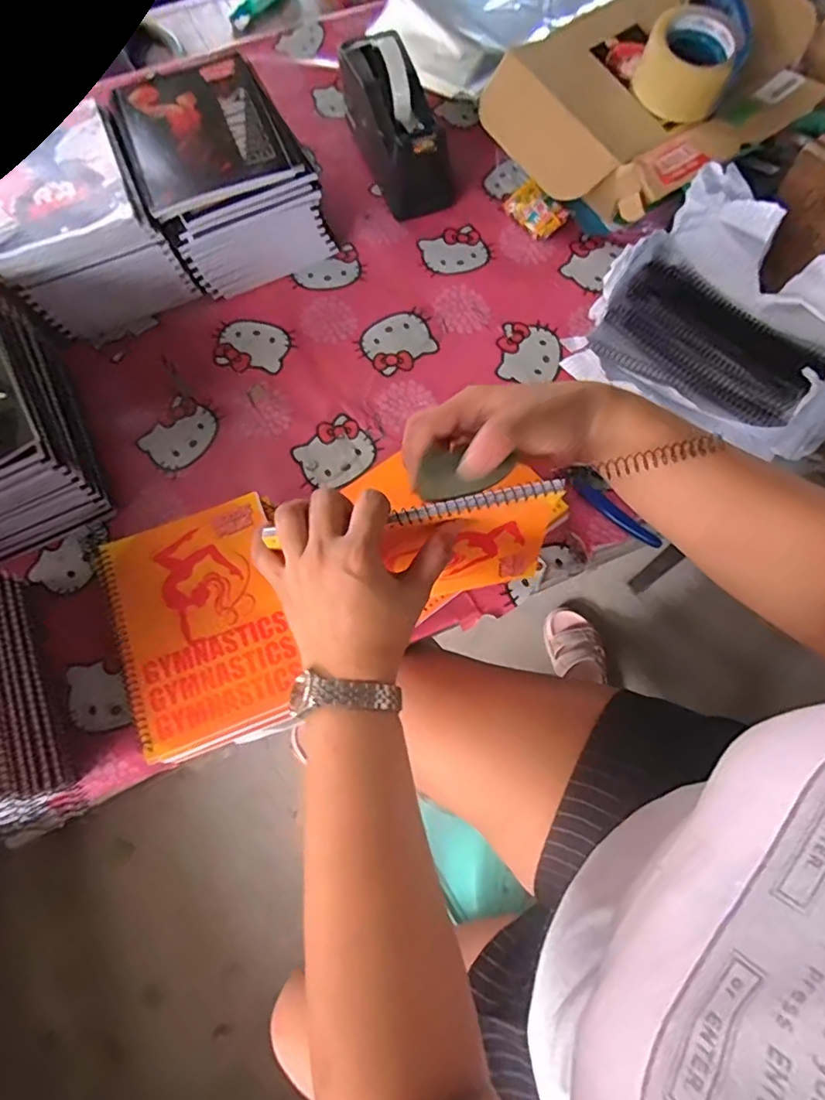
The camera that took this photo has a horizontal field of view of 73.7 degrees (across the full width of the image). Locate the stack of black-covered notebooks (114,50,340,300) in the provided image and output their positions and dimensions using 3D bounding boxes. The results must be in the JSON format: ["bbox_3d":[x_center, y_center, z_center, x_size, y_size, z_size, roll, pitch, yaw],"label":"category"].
[{"bbox_3d":[-0.217,-0.425,0.631,0.165,0.116,0.197,-25,72,-8],"label":"stack of black-covered notebooks"}]

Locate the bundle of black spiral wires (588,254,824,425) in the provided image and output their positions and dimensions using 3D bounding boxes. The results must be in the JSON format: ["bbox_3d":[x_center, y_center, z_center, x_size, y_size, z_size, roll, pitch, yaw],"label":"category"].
[{"bbox_3d":[0.311,-0.216,0.590,0.219,0.032,0.148,34,74,12],"label":"bundle of black spiral wires"}]

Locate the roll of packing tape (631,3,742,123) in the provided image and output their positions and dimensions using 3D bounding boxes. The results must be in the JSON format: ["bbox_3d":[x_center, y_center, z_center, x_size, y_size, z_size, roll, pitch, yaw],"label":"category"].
[{"bbox_3d":[0.310,-0.553,0.623,0.098,0.061,0.098,0,70,1],"label":"roll of packing tape"}]

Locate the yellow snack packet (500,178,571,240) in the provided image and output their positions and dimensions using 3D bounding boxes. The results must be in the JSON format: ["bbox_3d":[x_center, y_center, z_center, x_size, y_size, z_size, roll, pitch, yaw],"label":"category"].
[{"bbox_3d":[0.147,-0.411,0.666,0.078,0.015,0.044,49,118,18],"label":"yellow snack packet"}]

